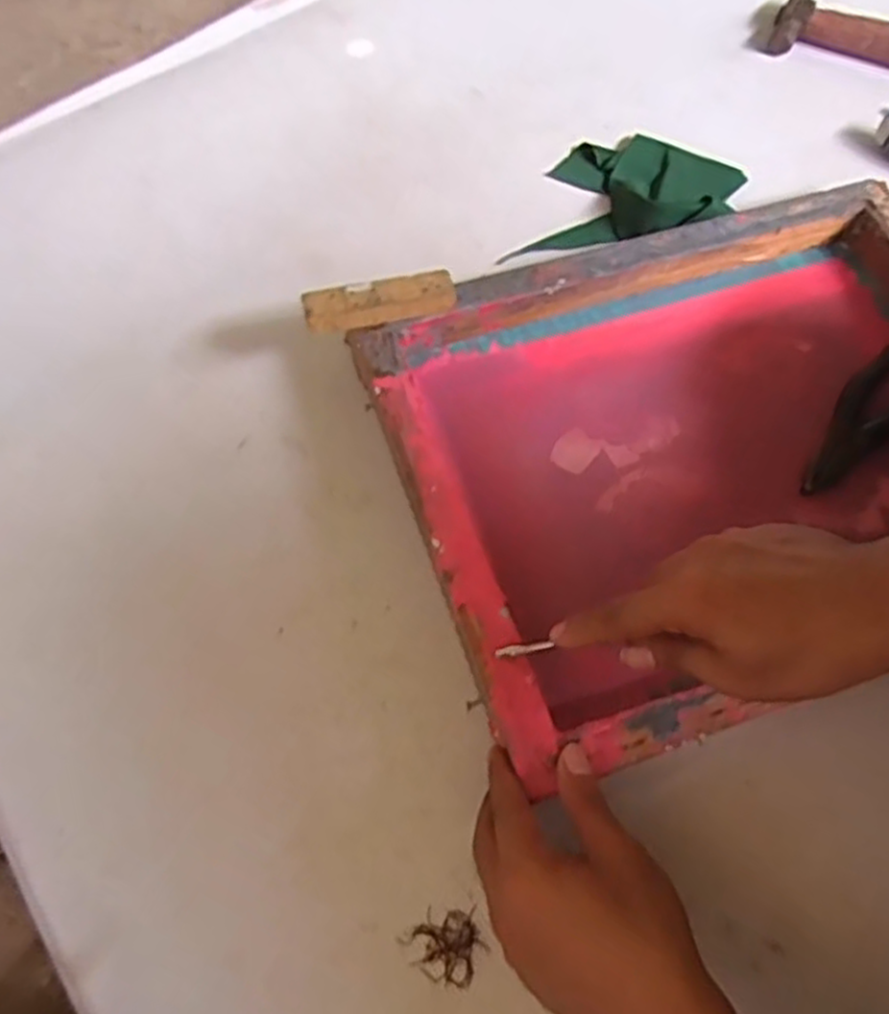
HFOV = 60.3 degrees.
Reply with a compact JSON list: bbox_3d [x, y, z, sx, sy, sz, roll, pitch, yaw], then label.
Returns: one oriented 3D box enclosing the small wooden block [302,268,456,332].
[{"bbox_3d":[-0.046,-0.148,0.548,0.106,0.017,0.029,-12,66,-3],"label":"small wooden block"}]

